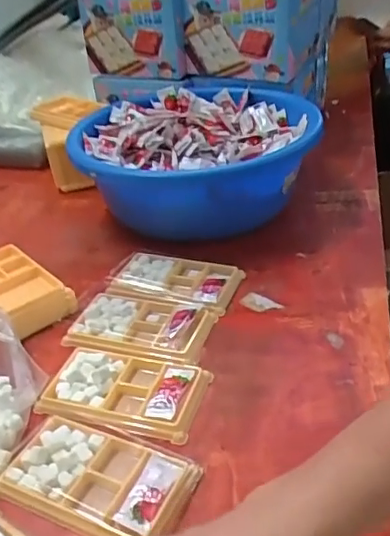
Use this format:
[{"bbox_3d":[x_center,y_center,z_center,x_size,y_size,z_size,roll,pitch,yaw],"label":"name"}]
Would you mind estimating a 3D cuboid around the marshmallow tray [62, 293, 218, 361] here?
[{"bbox_3d":[-0.055,0.058,0.558,0.134,0.013,0.084,8,34,18],"label":"marshmallow tray"}]

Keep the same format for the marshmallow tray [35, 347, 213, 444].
[{"bbox_3d":[-0.061,0.104,0.487,0.134,0.014,0.080,7,34,16],"label":"marshmallow tray"}]

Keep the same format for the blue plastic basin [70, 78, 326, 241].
[{"bbox_3d":[-0.001,-0.140,0.757,0.313,0.125,0.310,7,34,16],"label":"blue plastic basin"}]

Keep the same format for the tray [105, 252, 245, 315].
[{"bbox_3d":[-0.020,0.013,0.620,0.134,0.018,0.076,9,35,19],"label":"tray"}]

